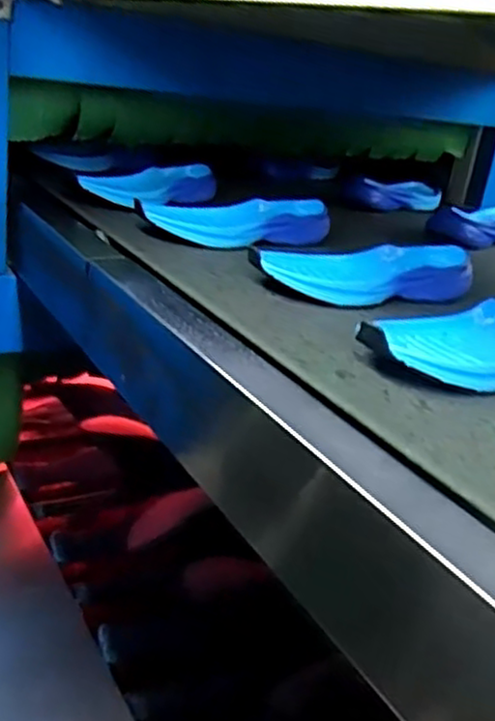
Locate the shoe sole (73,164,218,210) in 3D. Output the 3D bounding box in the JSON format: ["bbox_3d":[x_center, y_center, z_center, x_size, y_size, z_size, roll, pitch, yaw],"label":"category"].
[{"bbox_3d":[-0.119,-0.221,0.938,0.073,0.036,0.196,22,27,27],"label":"shoe sole"}]

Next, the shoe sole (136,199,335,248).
[{"bbox_3d":[-0.007,-0.155,0.832,0.227,0.035,0.074,-6,28,-31],"label":"shoe sole"}]

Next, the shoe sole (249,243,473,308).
[{"bbox_3d":[0.112,-0.086,0.707,0.223,0.038,0.066,-2,27,-25],"label":"shoe sole"}]

